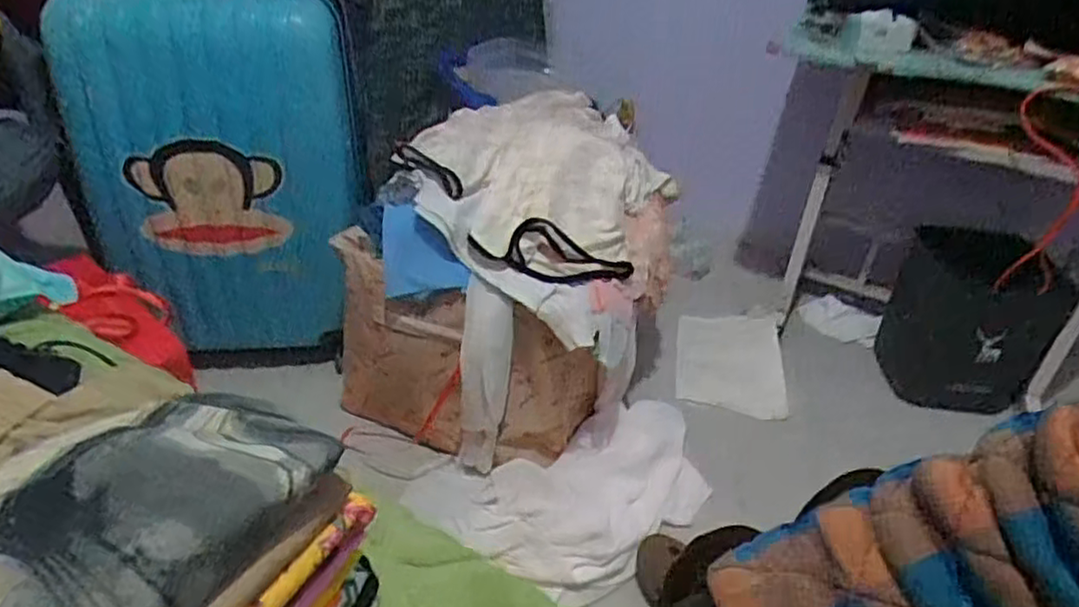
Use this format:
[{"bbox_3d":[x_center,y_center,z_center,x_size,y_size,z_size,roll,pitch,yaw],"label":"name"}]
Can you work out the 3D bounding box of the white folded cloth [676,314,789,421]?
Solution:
[{"bbox_3d":[0.377,0.118,1.380,0.234,0.021,0.193,8,74,-17],"label":"white folded cloth"}]

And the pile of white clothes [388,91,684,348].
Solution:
[{"bbox_3d":[0.024,-0.191,1.095,0.317,0.194,0.476,18,35,19],"label":"pile of white clothes"}]

